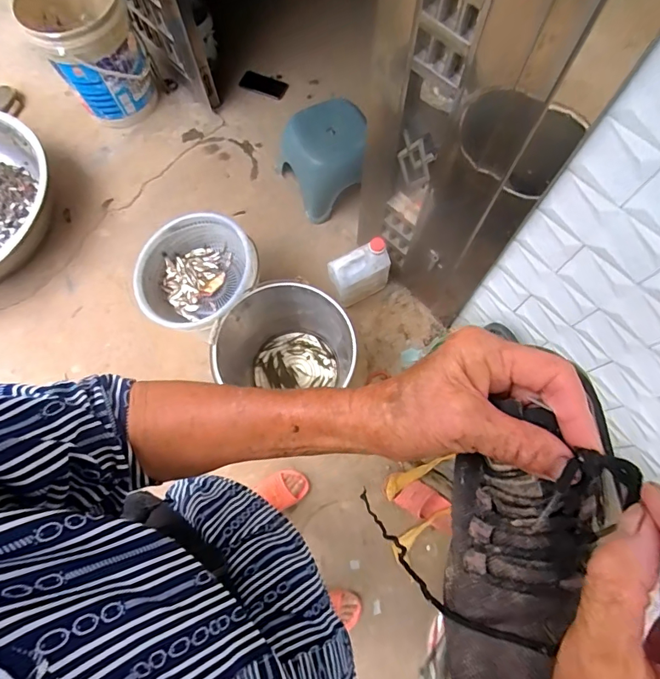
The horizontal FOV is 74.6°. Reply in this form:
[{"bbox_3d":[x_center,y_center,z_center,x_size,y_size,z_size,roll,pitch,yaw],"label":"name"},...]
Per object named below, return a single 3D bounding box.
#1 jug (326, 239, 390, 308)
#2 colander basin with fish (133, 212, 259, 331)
[{"bbox_3d":[0.084,-0.180,1.230,0.164,0.205,0.089,-24,74,-7],"label":"jug"},{"bbox_3d":[-0.339,-0.158,1.118,0.303,0.137,0.299,0,72,1],"label":"colander basin with fish"}]

